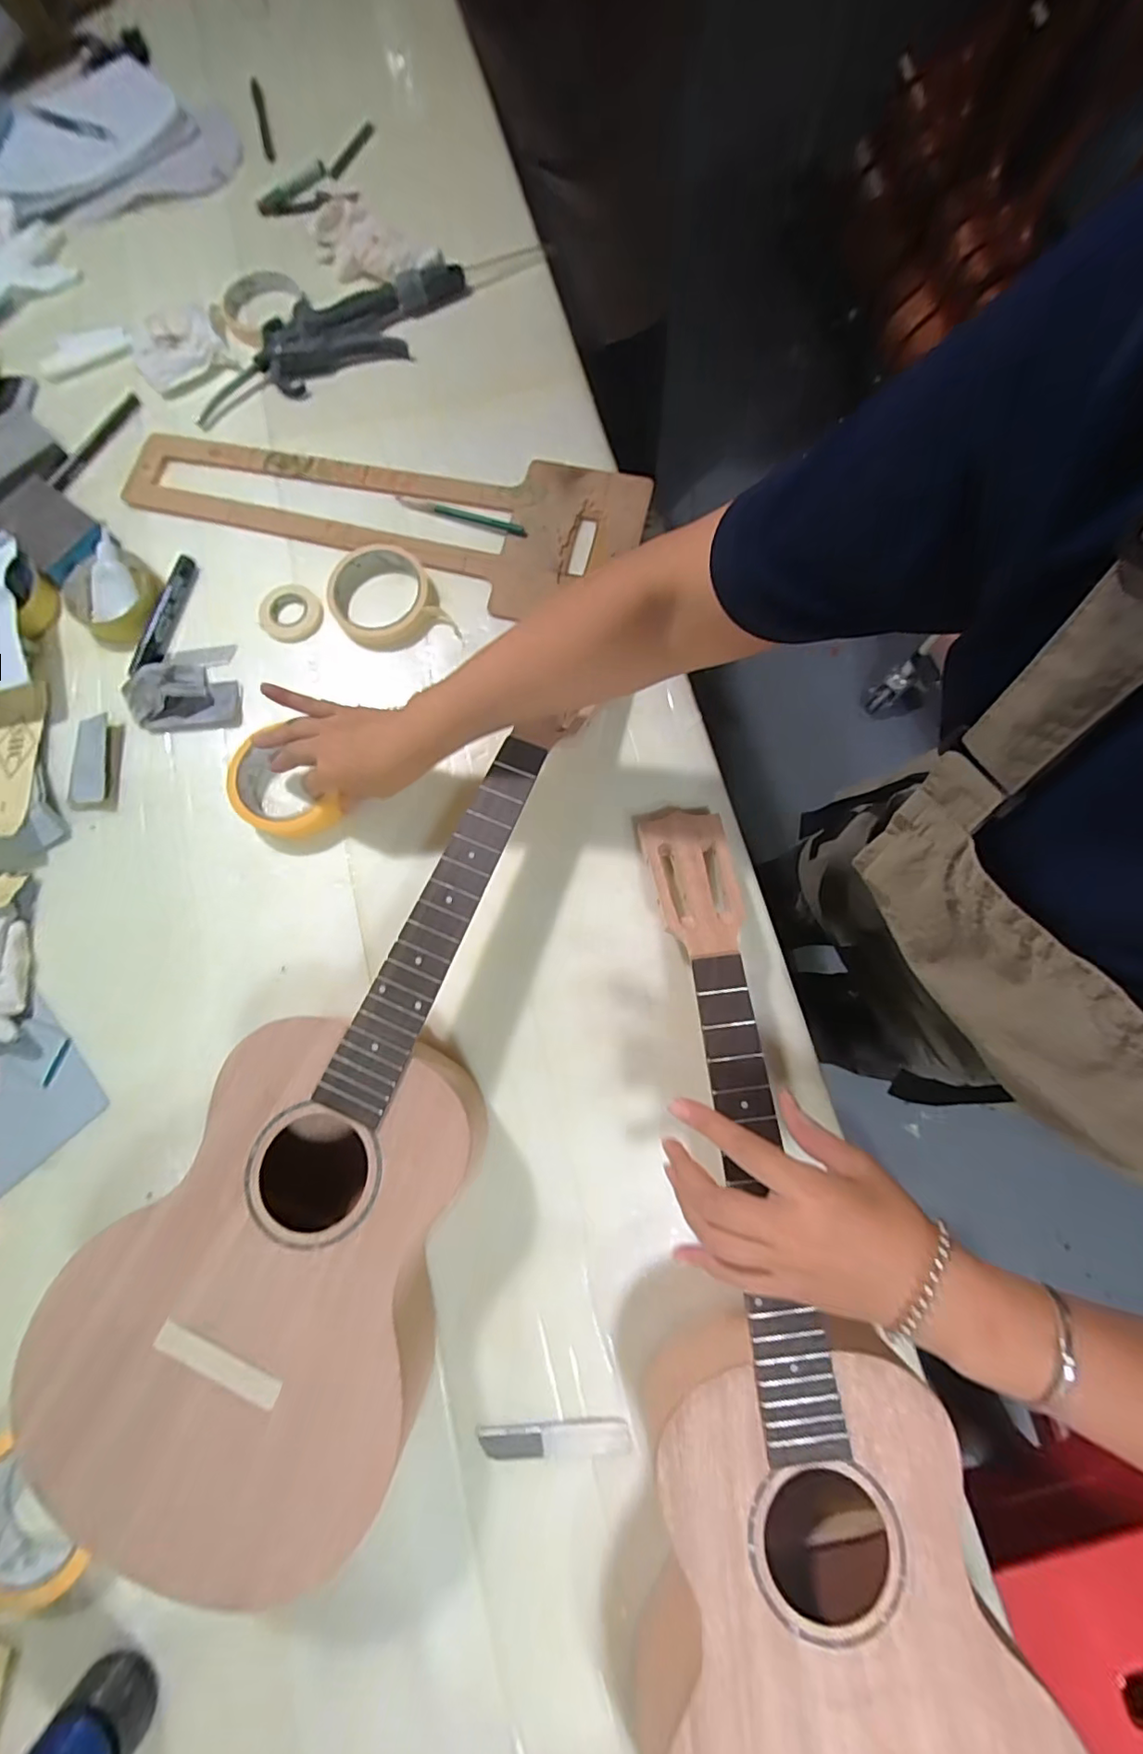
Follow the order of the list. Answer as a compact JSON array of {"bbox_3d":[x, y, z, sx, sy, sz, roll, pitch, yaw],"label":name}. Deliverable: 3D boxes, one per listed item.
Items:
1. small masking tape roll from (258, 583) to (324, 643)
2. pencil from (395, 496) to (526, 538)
[{"bbox_3d":[-0.260,-0.246,0.524,0.051,0.012,0.055,0,78,1],"label":"small masking tape roll"},{"bbox_3d":[-0.106,-0.348,0.543,0.133,0.008,0.010,21,79,6],"label":"pencil"}]

